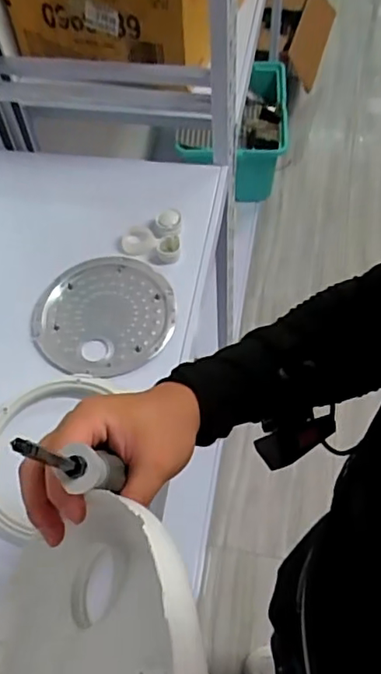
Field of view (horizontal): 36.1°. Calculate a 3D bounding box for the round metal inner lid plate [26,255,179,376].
[{"bbox_3d":[-0.114,-0.030,0.758,0.182,0.022,0.181,-2,57,2],"label":"round metal inner lid plate"}]

